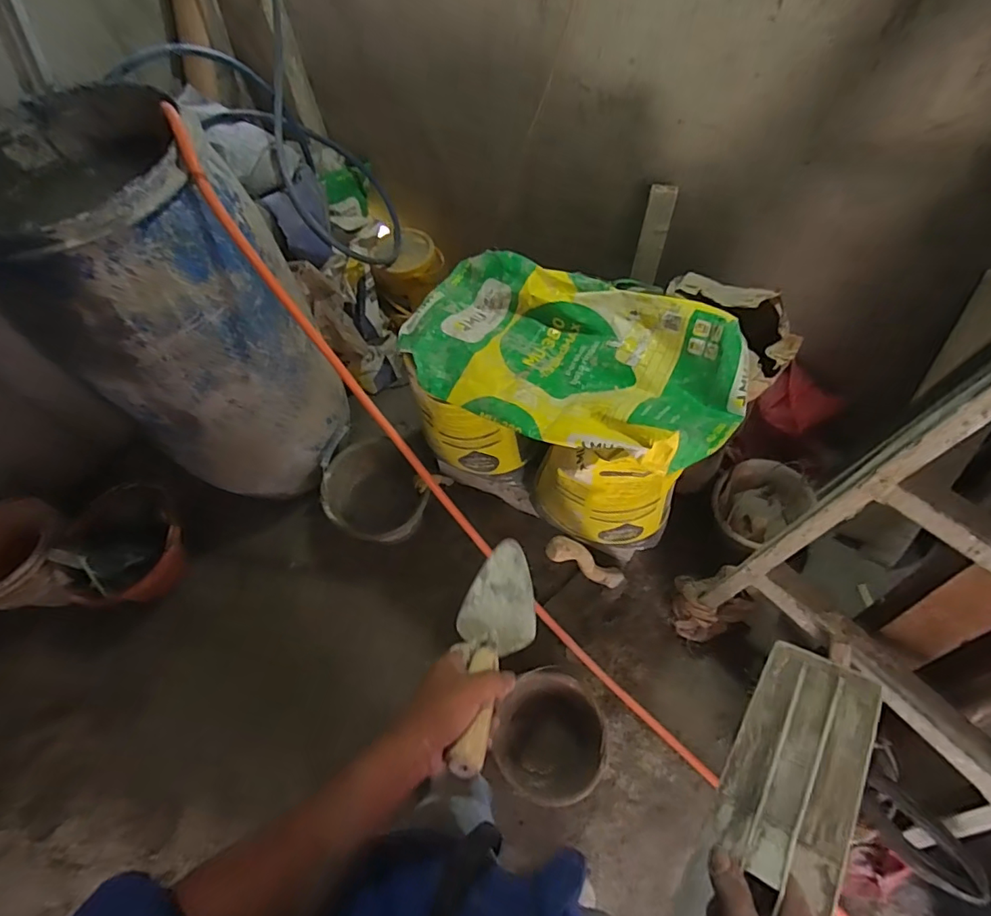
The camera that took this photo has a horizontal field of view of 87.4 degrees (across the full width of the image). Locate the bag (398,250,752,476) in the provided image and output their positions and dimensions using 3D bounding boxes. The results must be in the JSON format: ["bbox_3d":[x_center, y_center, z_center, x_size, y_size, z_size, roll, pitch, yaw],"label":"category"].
[{"bbox_3d":[0.125,-0.193,0.953,0.631,0.111,0.351,26,65,17],"label":"bag"}]

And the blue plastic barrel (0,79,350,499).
[{"bbox_3d":[-0.670,-0.285,1.148,0.490,0.757,0.446,37,69,21],"label":"blue plastic barrel"}]

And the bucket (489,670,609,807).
[{"bbox_3d":[0.124,0.619,1.145,0.227,0.170,0.235,-2,60,3],"label":"bucket"}]

